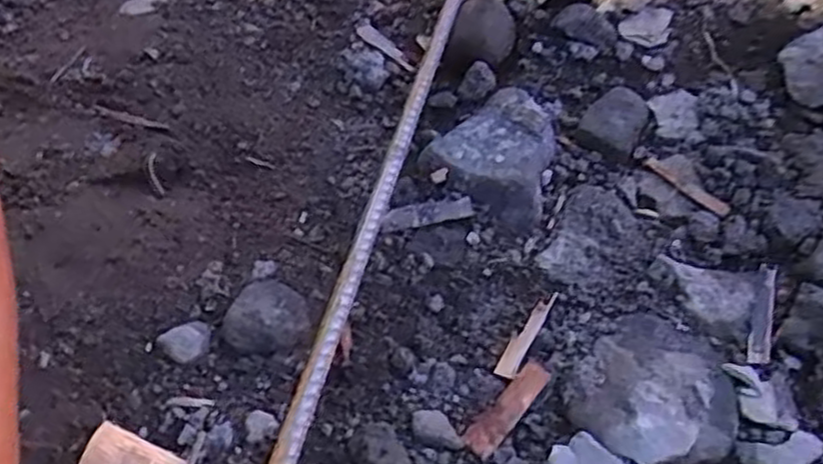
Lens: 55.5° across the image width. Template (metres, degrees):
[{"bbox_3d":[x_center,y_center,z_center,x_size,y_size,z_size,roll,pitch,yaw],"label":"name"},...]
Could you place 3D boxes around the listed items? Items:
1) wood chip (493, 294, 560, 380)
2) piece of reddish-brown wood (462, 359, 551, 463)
[{"bbox_3d":[0.061,0.054,0.419,0.011,0.007,0.053,26,61,15],"label":"wood chip"},{"bbox_3d":[0.049,0.091,0.403,0.016,0.006,0.055,38,83,24],"label":"piece of reddish-brown wood"}]

